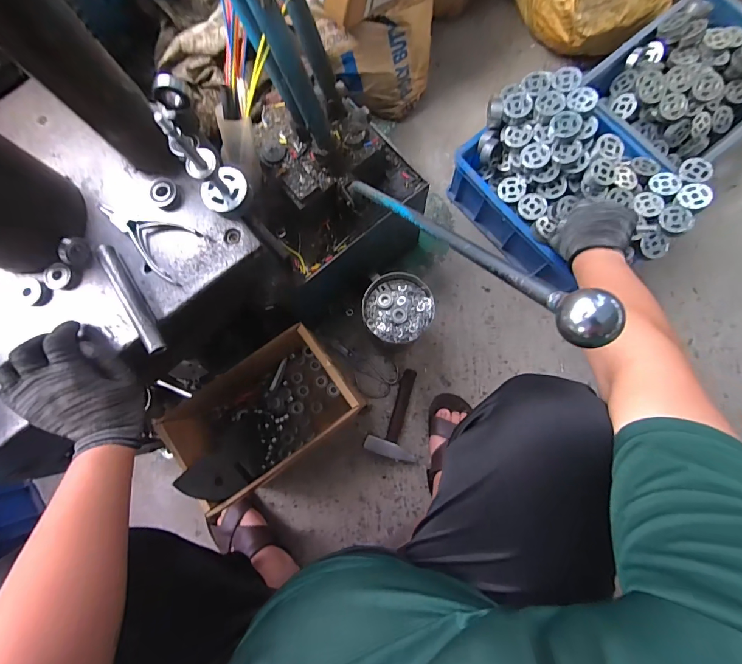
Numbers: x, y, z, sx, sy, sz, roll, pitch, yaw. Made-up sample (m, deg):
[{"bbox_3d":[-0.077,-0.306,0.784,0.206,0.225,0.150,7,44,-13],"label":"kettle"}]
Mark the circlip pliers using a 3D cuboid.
[{"bbox_3d":[-0.269,-0.110,0.443,0.129,0.014,0.066,23,83,7],"label":"circlip pliers"}]

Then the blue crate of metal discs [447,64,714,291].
[{"bbox_3d":[0.402,-0.300,0.774,0.415,0.212,0.284,44,86,9],"label":"blue crate of metal discs"}]

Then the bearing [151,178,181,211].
[{"bbox_3d":[-0.247,-0.167,0.454,0.036,0.017,0.032,44,86,9],"label":"bearing"}]

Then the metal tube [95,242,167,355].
[{"bbox_3d":[-0.270,-0.038,0.425,0.016,0.023,0.140,-33,80,-2],"label":"metal tube"}]

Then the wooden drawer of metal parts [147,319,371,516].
[{"bbox_3d":[-0.192,0.158,0.751,0.312,0.211,0.209,-32,80,-1],"label":"wooden drawer of metal parts"}]

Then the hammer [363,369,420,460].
[{"bbox_3d":[0.060,0.175,0.818,0.107,0.027,0.191,14,82,6],"label":"hammer"}]

